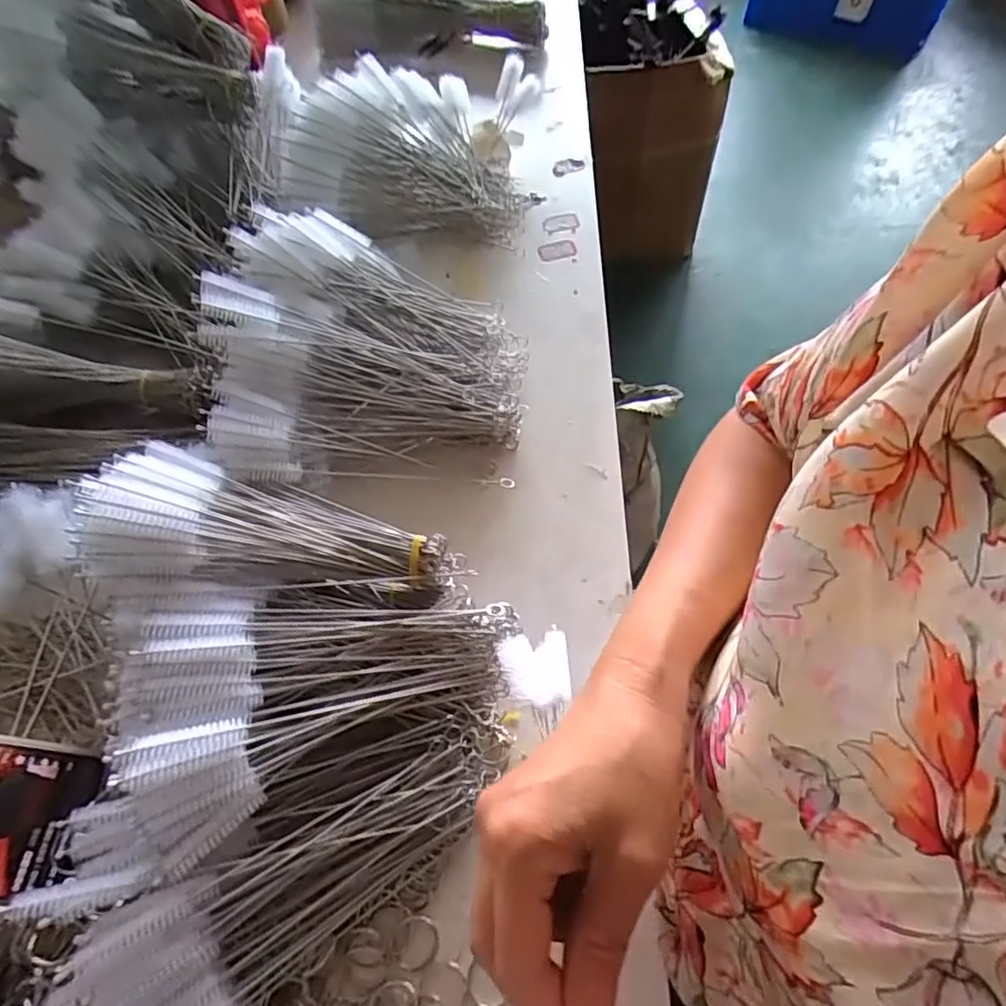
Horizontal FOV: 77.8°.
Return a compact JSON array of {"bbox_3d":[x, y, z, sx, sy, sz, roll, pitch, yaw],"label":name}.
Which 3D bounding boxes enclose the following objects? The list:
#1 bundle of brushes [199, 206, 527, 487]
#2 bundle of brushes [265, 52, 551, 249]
[{"bbox_3d":[-0.098,-0.120,0.478,0.217,0.105,0.219,-7,61,-1],"label":"bundle of brushes"},{"bbox_3d":[-0.097,-0.352,0.612,0.244,0.098,0.179,2,61,4],"label":"bundle of brushes"}]

